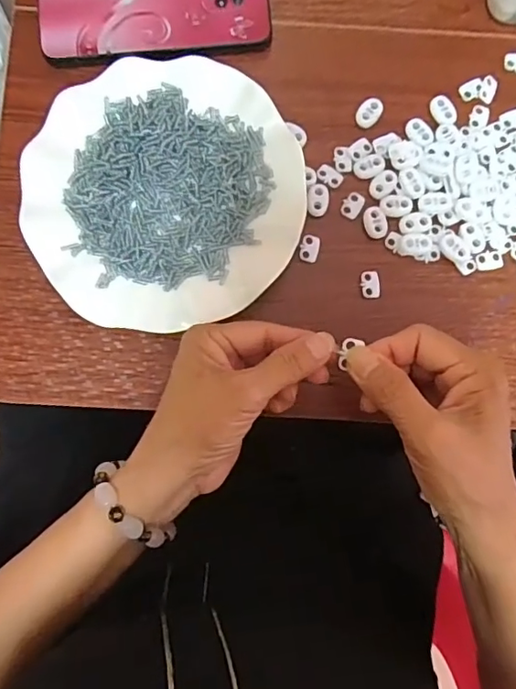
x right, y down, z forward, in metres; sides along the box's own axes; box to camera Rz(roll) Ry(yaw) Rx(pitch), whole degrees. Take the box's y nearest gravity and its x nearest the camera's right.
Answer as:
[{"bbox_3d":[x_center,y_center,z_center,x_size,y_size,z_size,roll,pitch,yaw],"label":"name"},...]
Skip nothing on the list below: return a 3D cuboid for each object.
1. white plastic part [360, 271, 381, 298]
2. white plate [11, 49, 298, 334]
[{"bbox_3d":[0.079,-0.042,0.370,0.013,0.004,0.018,-3,86,-1],"label":"white plastic part"},{"bbox_3d":[-0.063,-0.102,0.362,0.180,0.027,0.181,0,86,-1],"label":"white plate"}]

